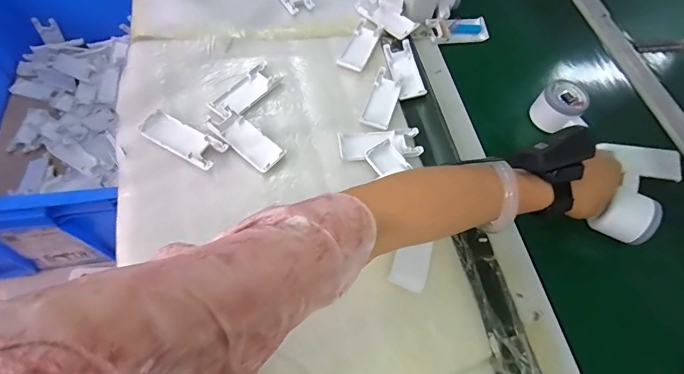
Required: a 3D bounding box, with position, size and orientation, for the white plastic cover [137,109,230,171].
[{"bbox_3d":[-0.192,-0.058,0.471,0.099,0.012,0.040,27,61,9],"label":"white plastic cover"}]

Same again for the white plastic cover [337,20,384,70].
[{"bbox_3d":[0.026,-0.209,0.579,0.039,0.011,0.105,22,61,6],"label":"white plastic cover"}]

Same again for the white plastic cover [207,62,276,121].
[{"bbox_3d":[-0.129,-0.126,0.516,0.040,0.015,0.100,35,63,13],"label":"white plastic cover"}]

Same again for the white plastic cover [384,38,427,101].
[{"bbox_3d":[0.091,-0.172,0.567,0.041,0.009,0.104,-8,62,-10],"label":"white plastic cover"}]

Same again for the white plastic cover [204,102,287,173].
[{"bbox_3d":[-0.120,-0.062,0.481,0.104,0.012,0.042,38,64,15],"label":"white plastic cover"}]

